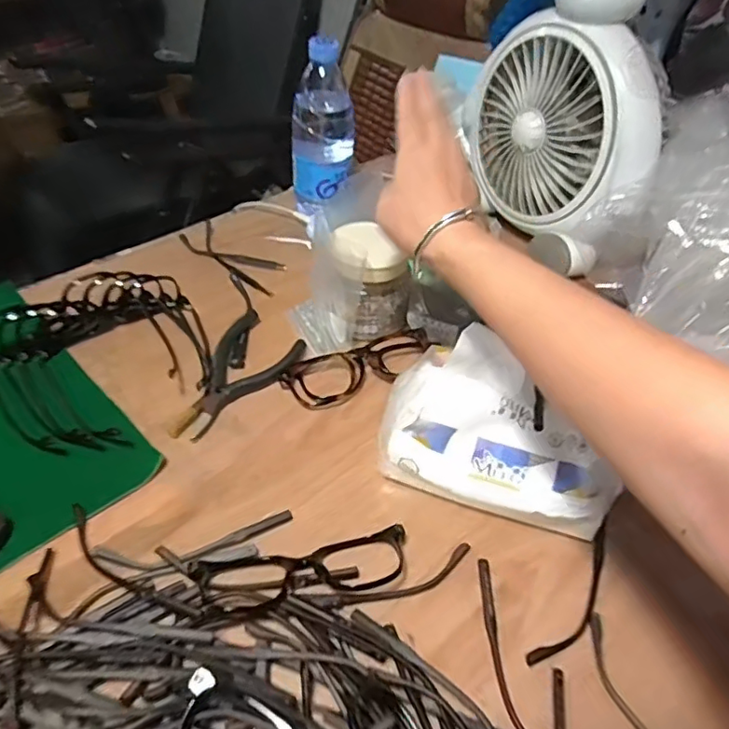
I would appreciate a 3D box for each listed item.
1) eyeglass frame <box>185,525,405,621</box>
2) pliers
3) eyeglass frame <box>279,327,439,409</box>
[{"bbox_3d":[-0.039,0.135,0.376,0.139,0.015,0.039,-8,45,-14],"label":"eyeglass frame"},{"bbox_3d":[-0.103,0.007,0.508,0.079,0.014,0.153,10,43,5],"label":"pliers"},{"bbox_3d":[-0.002,0.004,0.512,0.140,0.014,0.051,-17,64,-15],"label":"eyeglass frame"}]

